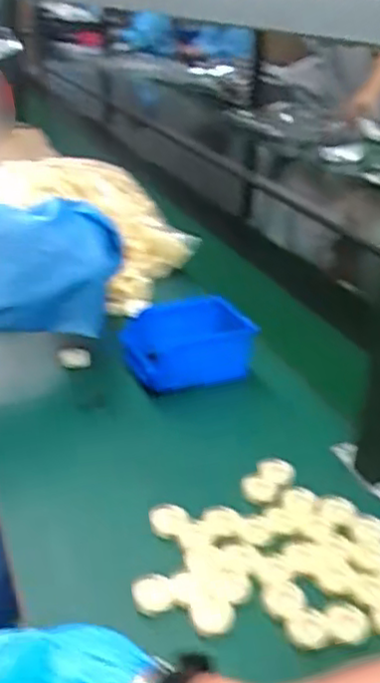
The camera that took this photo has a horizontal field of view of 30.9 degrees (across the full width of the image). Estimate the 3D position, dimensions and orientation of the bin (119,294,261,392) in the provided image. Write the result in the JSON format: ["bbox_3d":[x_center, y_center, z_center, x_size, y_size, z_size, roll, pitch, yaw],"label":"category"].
[{"bbox_3d":[-0.003,-0.002,0.858,0.148,0.064,0.105,-8,30,-17],"label":"bin"}]

